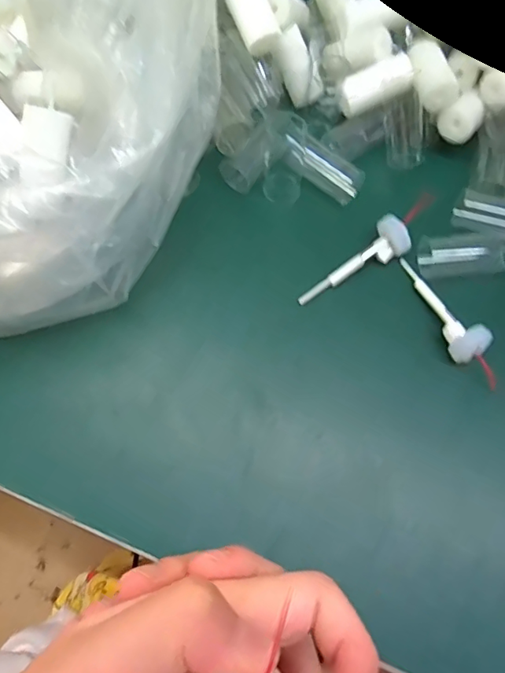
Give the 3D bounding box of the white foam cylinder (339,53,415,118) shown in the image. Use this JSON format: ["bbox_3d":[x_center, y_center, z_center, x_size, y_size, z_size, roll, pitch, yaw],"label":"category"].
[{"bbox_3d":[0.069,-0.142,0.283,0.042,0.013,0.018,-26,71,9],"label":"white foam cylinder"}]

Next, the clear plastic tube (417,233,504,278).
[{"bbox_3d":[0.117,-0.047,0.276,0.051,0.015,0.023,-4,70,-1],"label":"clear plastic tube"}]

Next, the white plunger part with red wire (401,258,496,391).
[{"bbox_3d":[0.099,-0.009,0.256,0.018,0.015,0.077,-32,73,-11],"label":"white plunger part with red wire"}]

